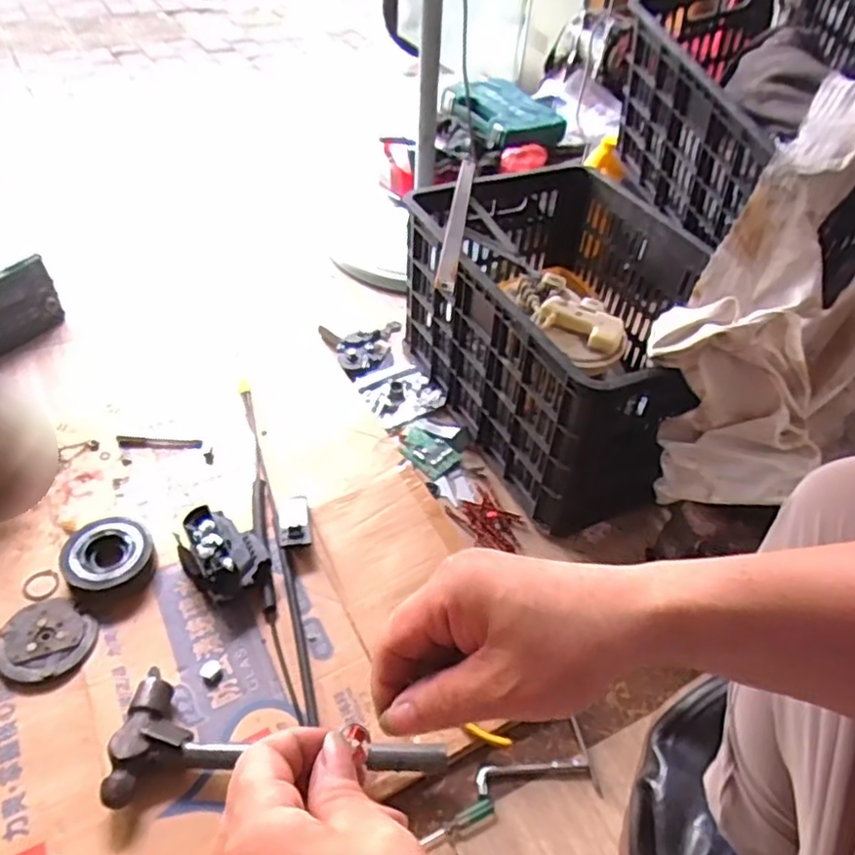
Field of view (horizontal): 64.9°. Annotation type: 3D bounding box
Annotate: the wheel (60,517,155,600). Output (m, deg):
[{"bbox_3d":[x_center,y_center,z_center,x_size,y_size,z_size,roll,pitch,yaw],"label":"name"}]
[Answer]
[{"bbox_3d":[-0.390,0.161,0.828,0.099,0.038,0.108,2,44,-2],"label":"wheel"}]

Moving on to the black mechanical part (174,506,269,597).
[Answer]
[{"bbox_3d":[-0.254,0.157,0.826,0.117,0.068,0.084,32,51,26],"label":"black mechanical part"}]

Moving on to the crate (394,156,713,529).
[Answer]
[{"bbox_3d":[0.221,-0.156,1.009,0.380,0.271,0.539,-19,49,-17],"label":"crate"}]

